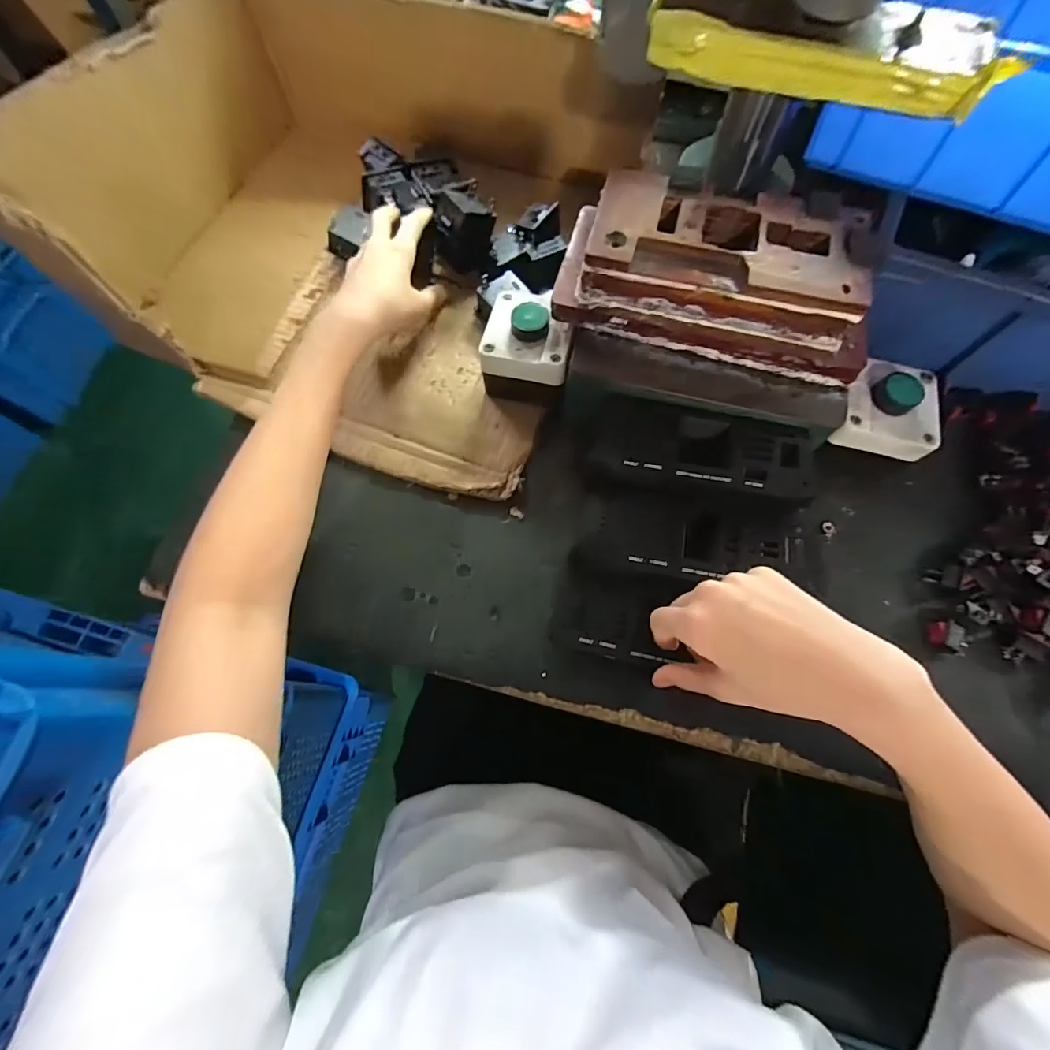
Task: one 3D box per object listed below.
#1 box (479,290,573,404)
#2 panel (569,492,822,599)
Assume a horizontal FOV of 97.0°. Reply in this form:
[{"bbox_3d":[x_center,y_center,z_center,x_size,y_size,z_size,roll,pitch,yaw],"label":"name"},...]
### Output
[{"bbox_3d":[0.002,-0.144,0.372,0.066,0.058,0.071,7,71,3],"label":"box"},{"bbox_3d":[0.116,0.012,0.320,0.158,0.028,0.056,7,87,2],"label":"panel"}]

